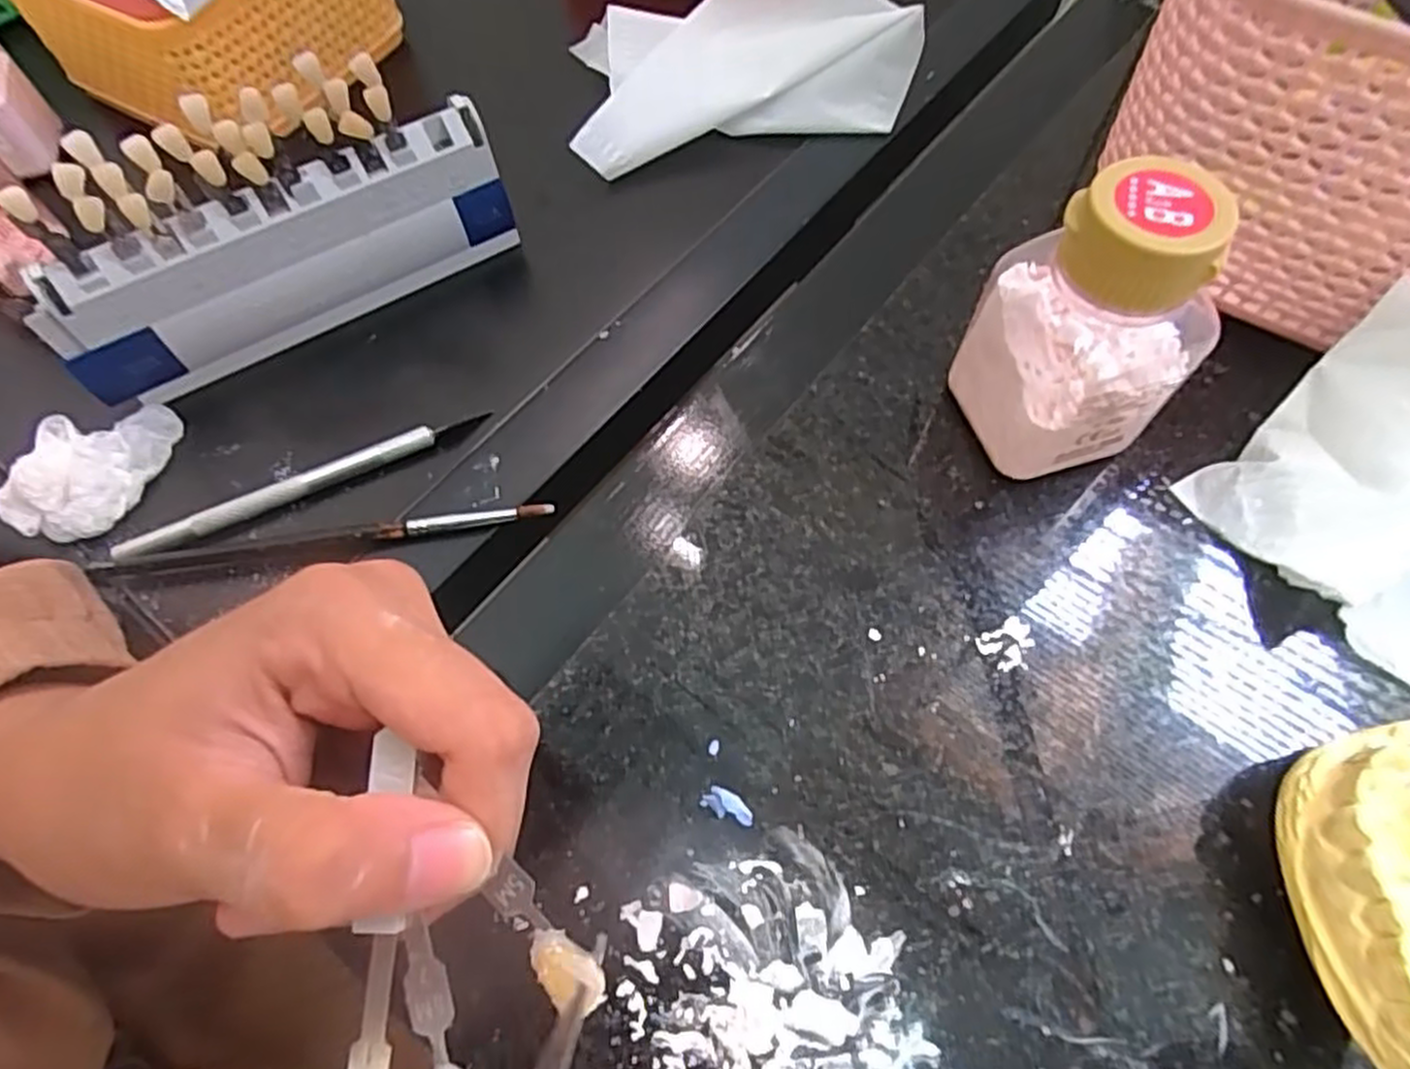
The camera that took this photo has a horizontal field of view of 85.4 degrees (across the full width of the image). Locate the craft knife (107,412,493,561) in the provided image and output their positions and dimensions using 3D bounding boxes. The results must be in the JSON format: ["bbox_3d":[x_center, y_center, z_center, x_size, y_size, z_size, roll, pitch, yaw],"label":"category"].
[{"bbox_3d":[-0.151,-0.020,0.290,0.136,0.007,0.010,-25,66,-13],"label":"craft knife"}]

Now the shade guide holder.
[{"bbox_3d":[-0.164,-0.111,0.307,0.176,0.060,0.021,-31,68,-15],"label":"shade guide holder"}]

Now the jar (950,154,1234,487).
[{"bbox_3d":[0.091,-0.053,0.183,0.047,0.072,0.047,0,63,0],"label":"jar"}]

